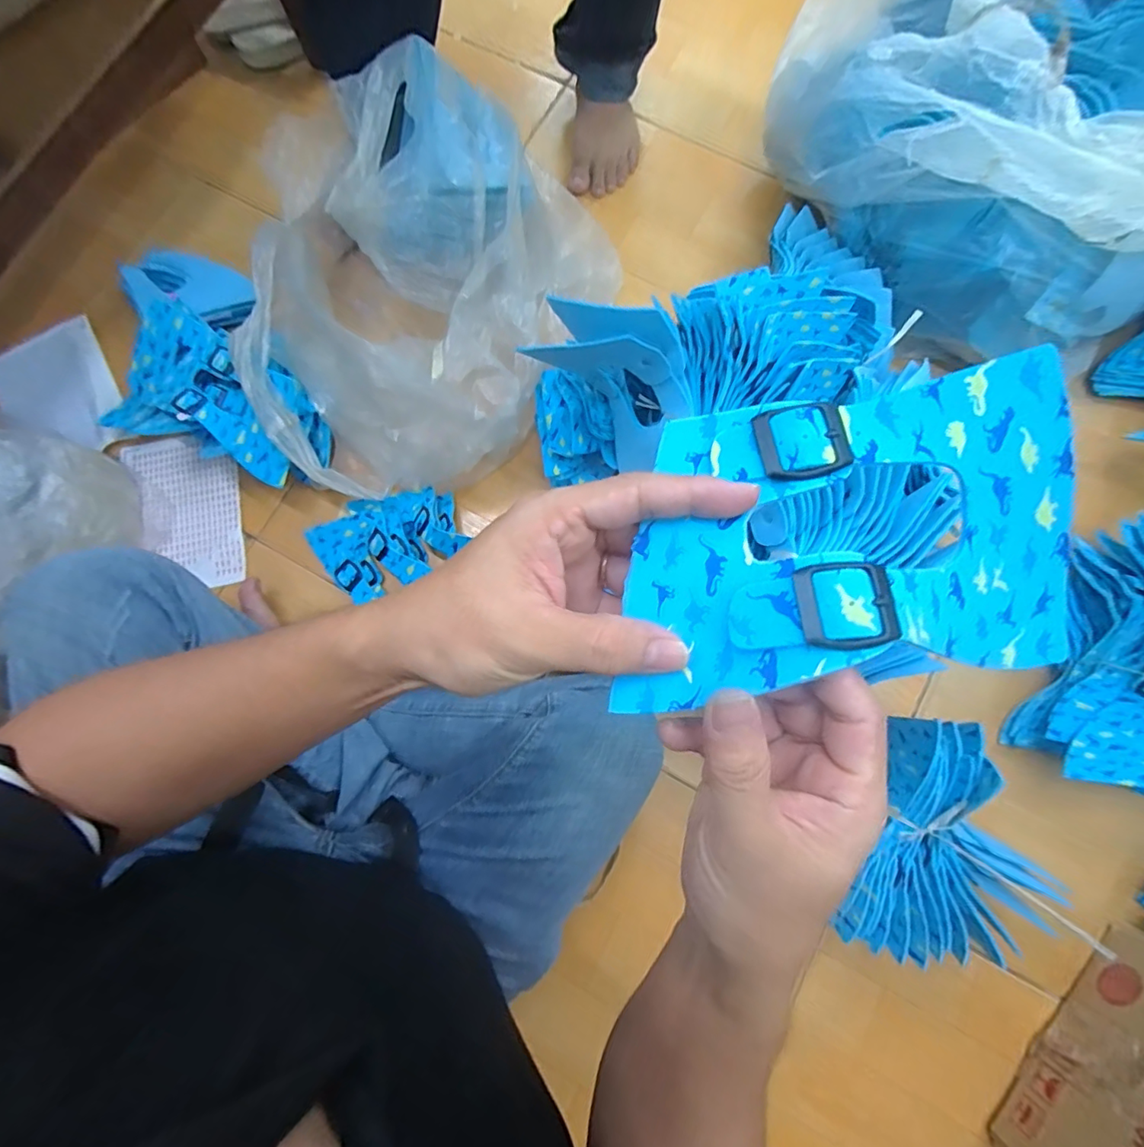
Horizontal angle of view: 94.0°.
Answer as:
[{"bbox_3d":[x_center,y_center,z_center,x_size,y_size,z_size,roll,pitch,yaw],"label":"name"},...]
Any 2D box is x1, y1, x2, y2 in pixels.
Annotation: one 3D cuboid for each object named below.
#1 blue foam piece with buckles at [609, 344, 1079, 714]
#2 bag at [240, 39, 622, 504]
[{"bbox_3d":[0.107,-0.013,0.204,0.181,0.049,0.110,-6,80,0],"label":"blue foam piece with buckles"},{"bbox_3d":[-0.172,-0.327,0.626,0.349,0.189,0.476,28,81,6],"label":"bag"}]

